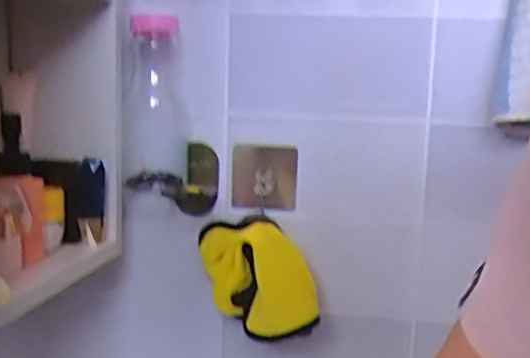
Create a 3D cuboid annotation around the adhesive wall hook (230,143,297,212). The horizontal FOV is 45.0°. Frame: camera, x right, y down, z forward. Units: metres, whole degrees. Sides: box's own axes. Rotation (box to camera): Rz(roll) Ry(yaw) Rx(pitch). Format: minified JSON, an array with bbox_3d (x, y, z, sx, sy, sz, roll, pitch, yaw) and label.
[{"bbox_3d":[-0.001,-0.002,0.679,0.069,0.065,0.014,3,8,8],"label":"adhesive wall hook"}]

